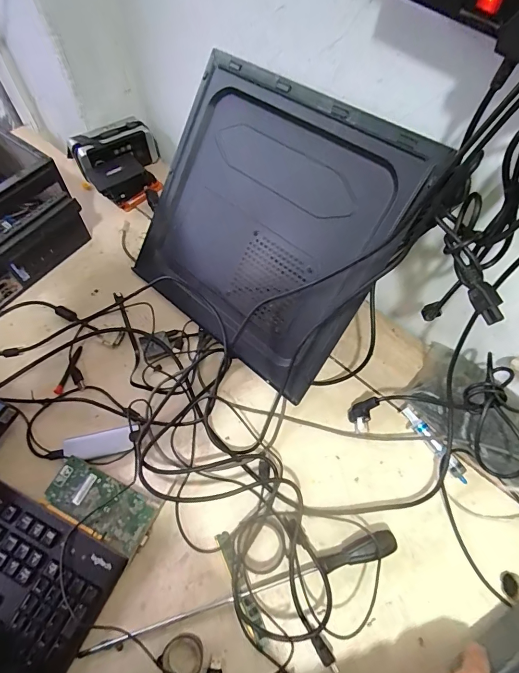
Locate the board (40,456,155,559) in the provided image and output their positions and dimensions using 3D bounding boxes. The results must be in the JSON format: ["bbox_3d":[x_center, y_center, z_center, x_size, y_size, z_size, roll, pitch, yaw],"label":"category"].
[{"bbox_3d":[-0.209,0.224,0.506,0.143,0.015,0.064,26,64,10],"label":"board"}]

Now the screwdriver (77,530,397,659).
[{"bbox_3d":[-0.013,0.316,0.471,0.396,0.025,0.025,-14,64,-10],"label":"screwdriver"}]

